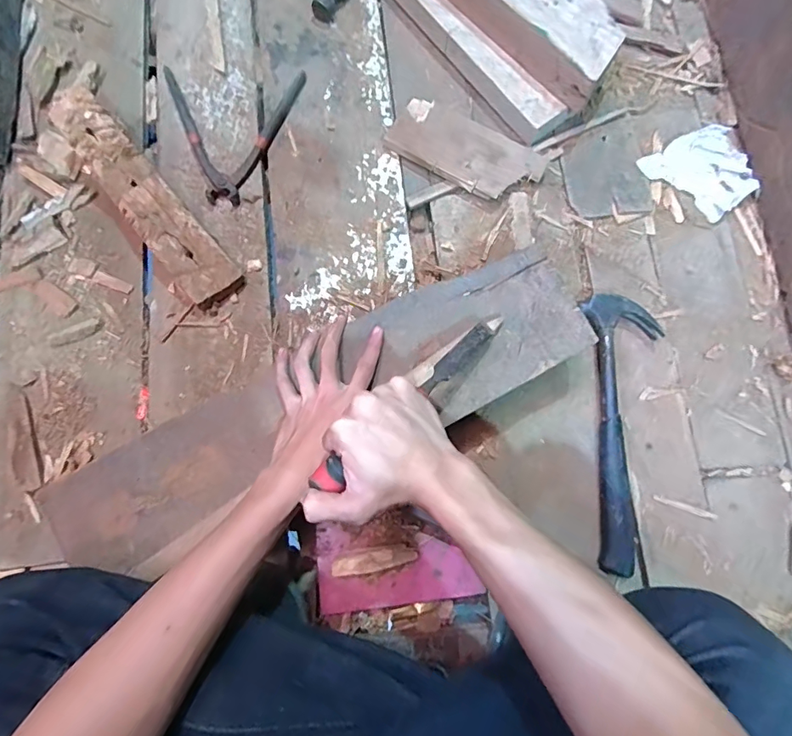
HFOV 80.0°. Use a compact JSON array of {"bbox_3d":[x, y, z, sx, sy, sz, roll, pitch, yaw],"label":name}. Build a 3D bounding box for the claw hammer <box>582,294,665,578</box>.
[{"bbox_3d":[0.274,0.072,0.556,0.088,0.027,0.317,-1,80,0],"label":"claw hammer"}]

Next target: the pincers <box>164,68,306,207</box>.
[{"bbox_3d":[-0.243,-0.330,0.620,0.176,0.019,0.212,22,81,4],"label":"pincers"}]

